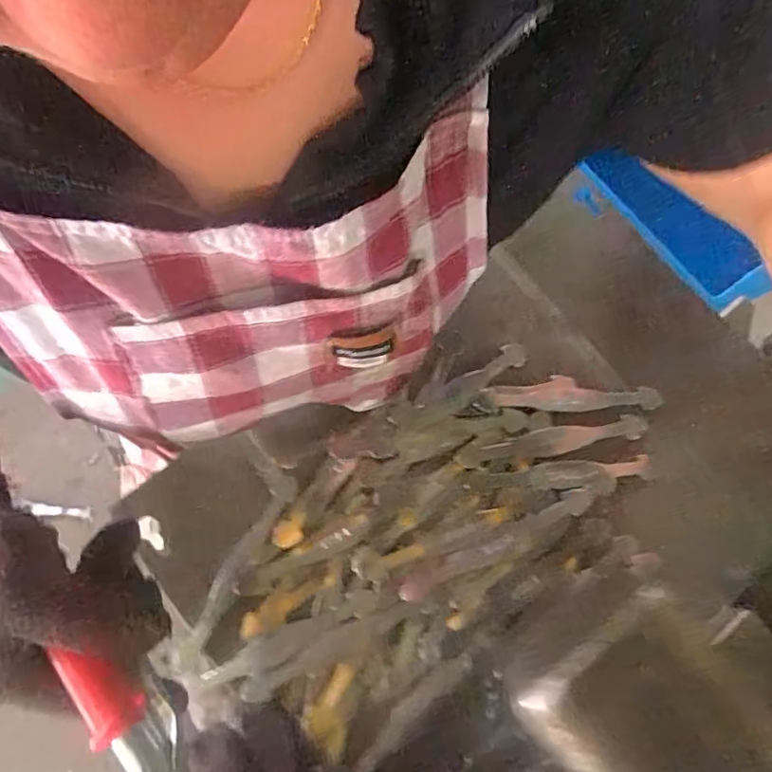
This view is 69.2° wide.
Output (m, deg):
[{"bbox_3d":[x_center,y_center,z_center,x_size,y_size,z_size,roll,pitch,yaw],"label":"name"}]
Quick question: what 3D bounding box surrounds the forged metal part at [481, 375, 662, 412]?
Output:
[{"bbox_3d":[0.146,0.005,0.438,0.135,0.014,0.027,-3,72,0],"label":"forged metal part"}]

